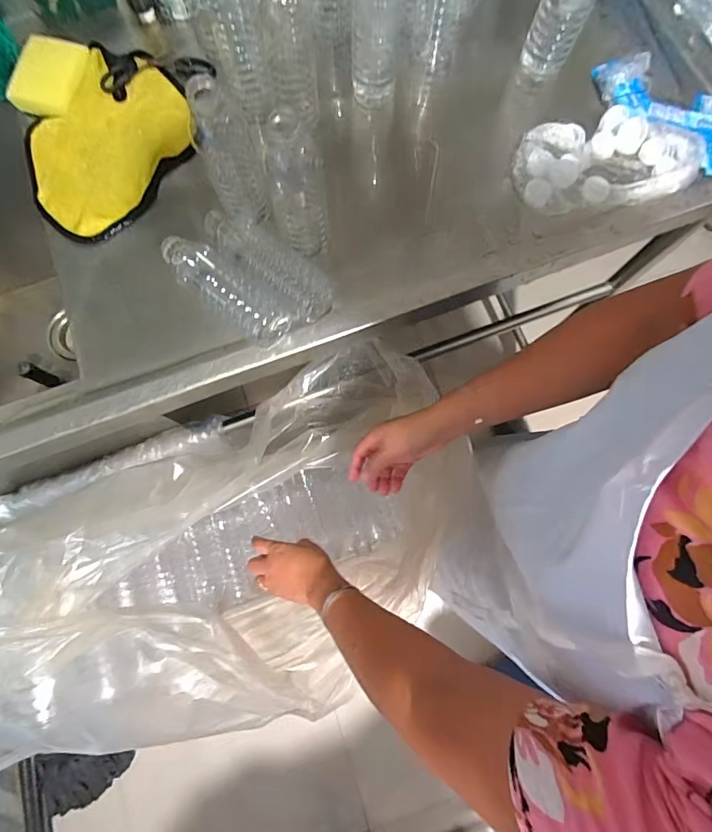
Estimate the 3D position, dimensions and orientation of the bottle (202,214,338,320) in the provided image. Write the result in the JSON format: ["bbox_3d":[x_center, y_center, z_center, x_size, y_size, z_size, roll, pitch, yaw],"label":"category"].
[{"bbox_3d":[-0.105,-0.174,0.497,0.171,0.046,0.051,39,80,9],"label":"bottle"}]

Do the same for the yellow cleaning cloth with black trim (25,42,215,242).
[{"bbox_3d":[-0.308,-0.361,0.550,0.192,0.025,0.279,31,79,7],"label":"yellow cleaning cloth with black trim"}]

